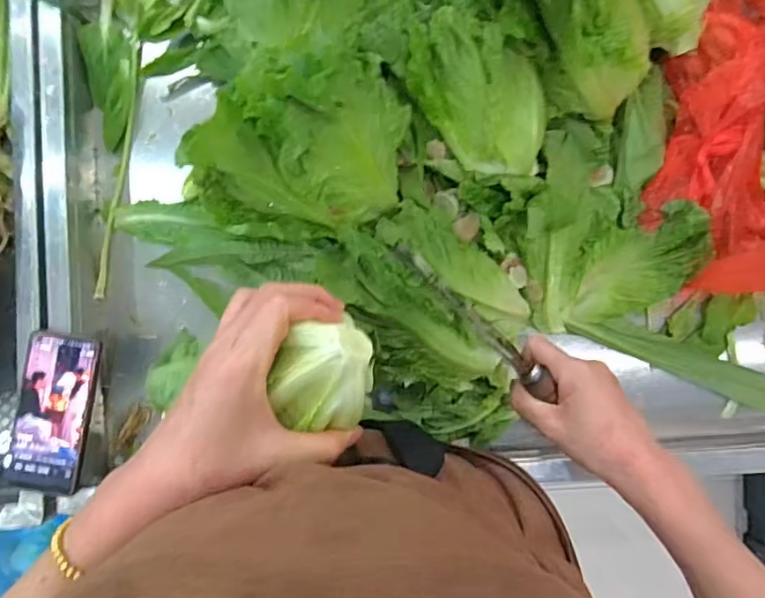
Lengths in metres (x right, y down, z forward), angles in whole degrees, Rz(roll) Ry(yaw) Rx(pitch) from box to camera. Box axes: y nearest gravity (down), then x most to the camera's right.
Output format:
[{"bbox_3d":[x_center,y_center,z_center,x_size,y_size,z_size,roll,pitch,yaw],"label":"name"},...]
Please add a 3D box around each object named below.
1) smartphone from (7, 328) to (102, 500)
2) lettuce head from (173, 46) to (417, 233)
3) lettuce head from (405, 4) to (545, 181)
[{"bbox_3d":[-0.368,0.128,0.589,0.085,0.013,0.176,11,87,3],"label":"smartphone"},{"bbox_3d":[-0.081,-0.153,0.508,0.209,0.171,0.100,-12,47,0],"label":"lettuce head"},{"bbox_3d":[0.095,-0.194,0.499,0.095,0.055,0.157,-14,122,28],"label":"lettuce head"}]

